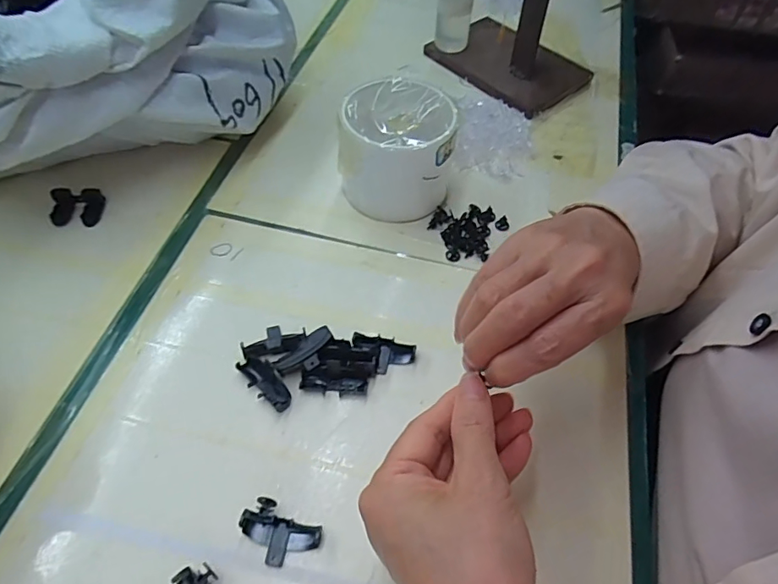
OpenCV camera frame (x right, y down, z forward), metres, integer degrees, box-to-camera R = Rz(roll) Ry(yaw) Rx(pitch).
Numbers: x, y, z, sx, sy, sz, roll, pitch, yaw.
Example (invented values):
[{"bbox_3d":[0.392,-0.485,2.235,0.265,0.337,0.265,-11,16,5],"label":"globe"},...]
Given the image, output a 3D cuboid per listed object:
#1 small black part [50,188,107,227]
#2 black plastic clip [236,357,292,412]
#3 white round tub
[{"bbox_3d":[-0.239,-0.065,0.391,0.037,0.008,0.030,-1,75,-7],"label":"small black part"},{"bbox_3d":[-0.076,0.055,0.313,0.016,0.008,0.042,-33,61,-24],"label":"black plastic clip"},{"bbox_3d":[0.004,-0.107,0.390,0.081,0.074,0.081,1,54,-2],"label":"white round tub"}]

